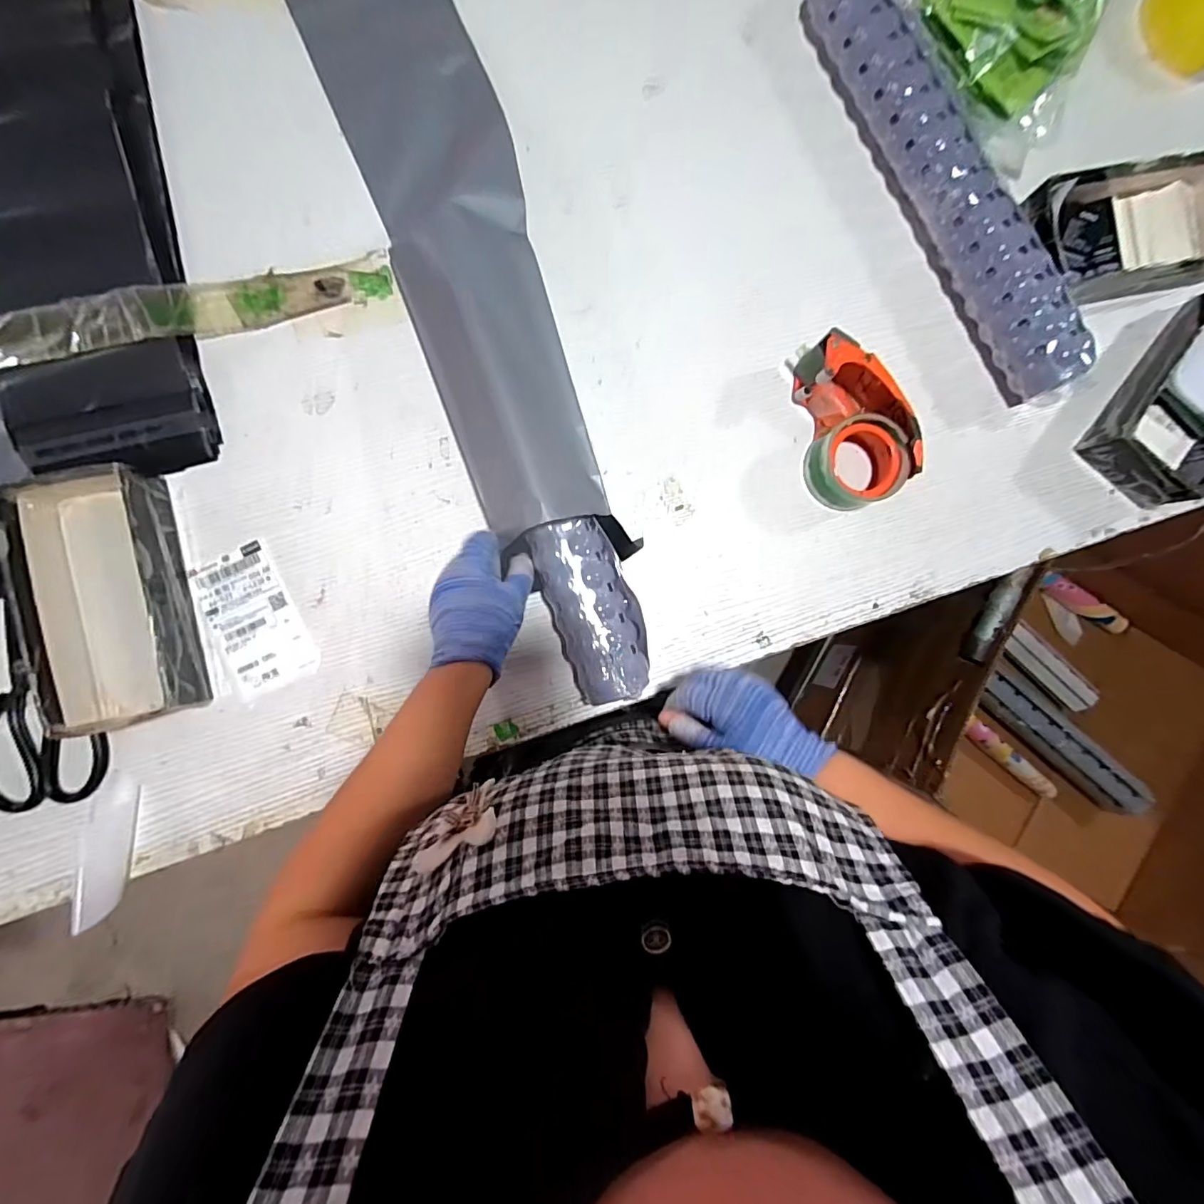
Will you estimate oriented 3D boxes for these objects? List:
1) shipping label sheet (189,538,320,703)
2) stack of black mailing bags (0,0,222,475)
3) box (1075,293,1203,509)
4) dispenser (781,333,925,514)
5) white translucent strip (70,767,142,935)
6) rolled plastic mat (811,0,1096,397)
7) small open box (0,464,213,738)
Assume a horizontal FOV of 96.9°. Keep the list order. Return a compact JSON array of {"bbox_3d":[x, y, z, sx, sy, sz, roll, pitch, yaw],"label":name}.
[{"bbox_3d":[-0.327,0.019,0.501,0.079,0.004,0.134,-25,91,-4],"label":"shipping label sheet"},{"bbox_3d":[-0.496,-0.418,0.479,0.172,0.034,0.612,-11,90,-5],"label":"stack of black mailing bags"},{"bbox_3d":[0.604,-0.211,0.548,0.113,0.061,0.214,35,86,-3],"label":"box"},{"bbox_3d":[0.245,-0.172,0.516,0.089,0.064,0.156,-6,89,-4],"label":"dispenser"},{"bbox_3d":[-0.441,0.221,0.477,0.032,0.028,0.125,1,89,-4],"label":"white translucent strip"},{"bbox_3d":[0.335,-0.410,0.525,0.060,0.069,0.466,-29,91,-4],"label":"rolled plastic mat"},{"bbox_3d":[-0.434,-0.005,0.466,0.114,0.053,0.218,-11,90,-5],"label":"small open box"}]

